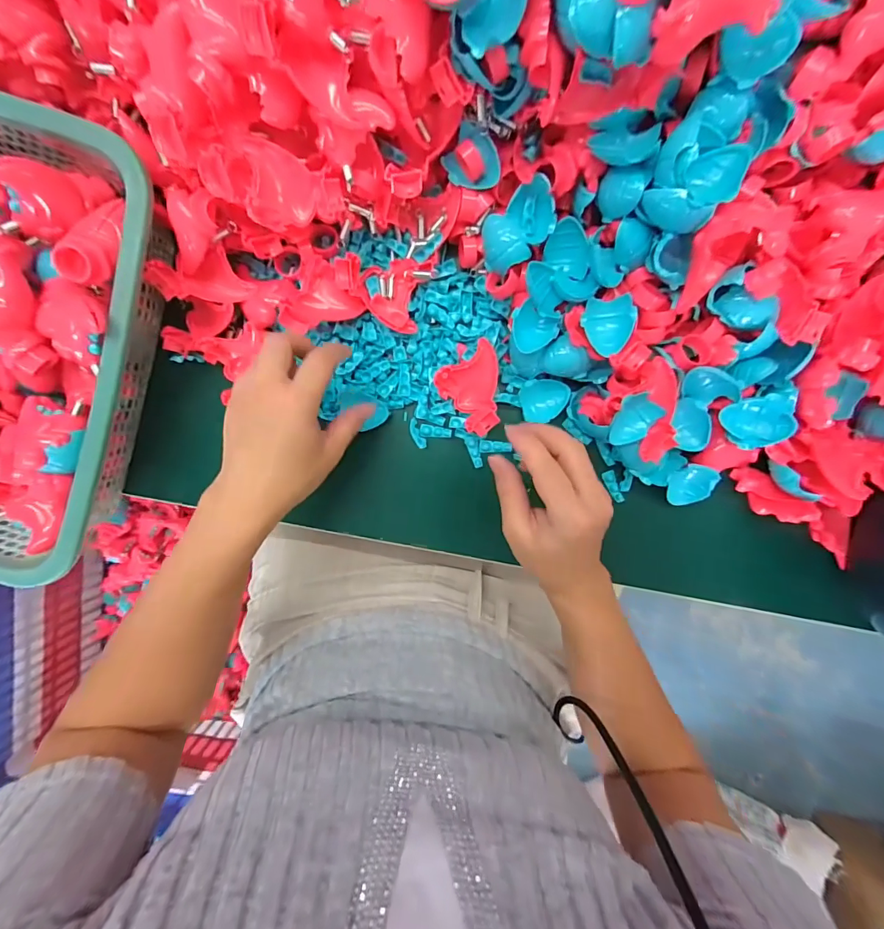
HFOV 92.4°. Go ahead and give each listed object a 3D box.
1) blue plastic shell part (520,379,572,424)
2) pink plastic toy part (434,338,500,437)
[{"bbox_3d":[0.092,-0.057,0.381,0.041,0.011,0.037,5,96,2],"label":"blue plastic shell part"},{"bbox_3d":[0.032,-0.065,0.371,0.057,0.019,0.065,-35,93,6],"label":"pink plastic toy part"}]

